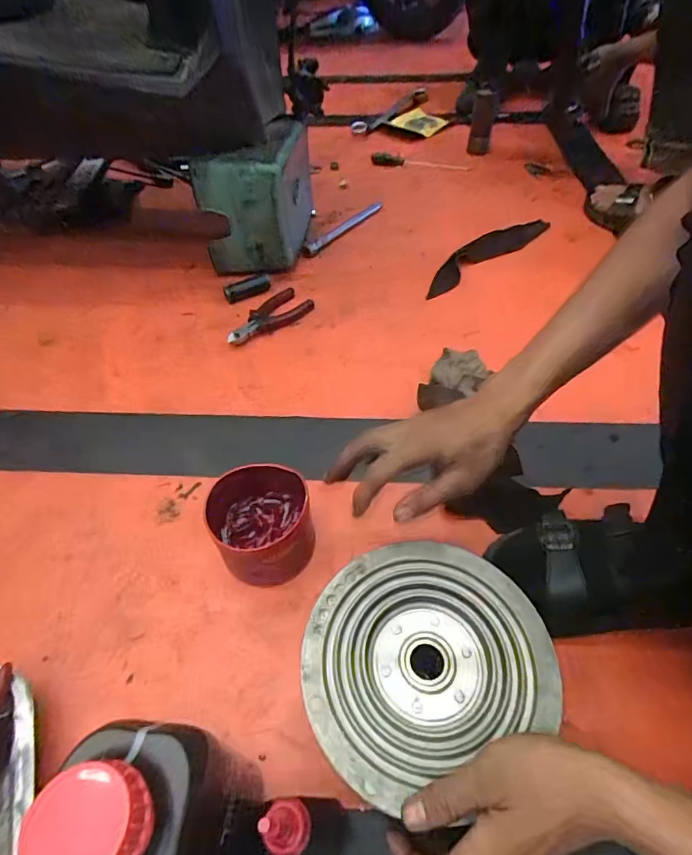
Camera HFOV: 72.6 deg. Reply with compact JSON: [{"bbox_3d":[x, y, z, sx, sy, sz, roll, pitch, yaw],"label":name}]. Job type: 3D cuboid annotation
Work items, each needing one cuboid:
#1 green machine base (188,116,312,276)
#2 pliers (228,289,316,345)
[{"bbox_3d":[-0.153,-0.410,0.843,0.143,0.195,0.251,8,50,9],"label":"green machine base"},{"bbox_3d":[-0.125,-0.176,0.752,0.076,0.024,0.156,35,59,28],"label":"pliers"}]

